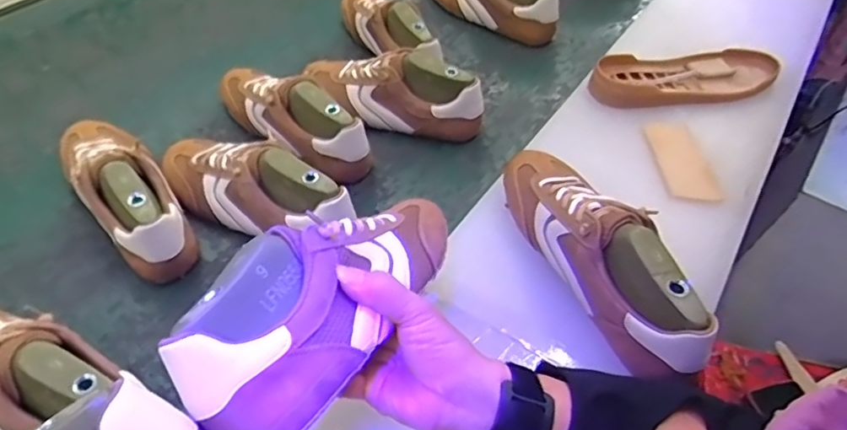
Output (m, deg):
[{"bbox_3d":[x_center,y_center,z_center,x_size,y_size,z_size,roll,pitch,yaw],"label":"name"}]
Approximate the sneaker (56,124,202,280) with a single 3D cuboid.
[{"bbox_3d":[-0.330,-0.041,0.616,0.083,0.083,0.252,-31,56,-28],"label":"sneaker"}]

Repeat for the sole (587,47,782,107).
[{"bbox_3d":[0.338,-0.181,0.733,0.254,0.030,0.081,-8,48,-9],"label":"sole"}]

